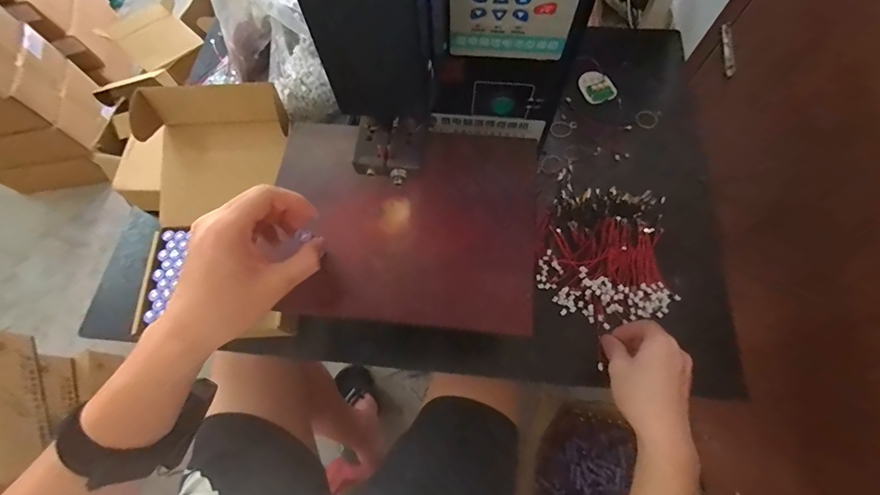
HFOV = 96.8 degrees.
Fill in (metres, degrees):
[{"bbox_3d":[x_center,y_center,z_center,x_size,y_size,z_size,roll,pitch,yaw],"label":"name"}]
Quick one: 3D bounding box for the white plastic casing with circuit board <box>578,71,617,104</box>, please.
[{"bbox_3d":[0.243,-0.249,0.606,0.051,0.009,0.055,-19,70,-6],"label":"white plastic casing with circuit board"}]

